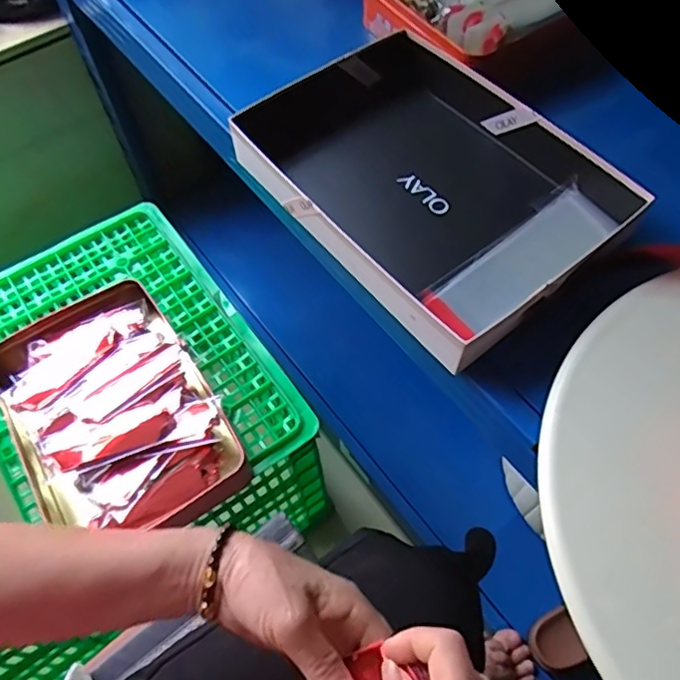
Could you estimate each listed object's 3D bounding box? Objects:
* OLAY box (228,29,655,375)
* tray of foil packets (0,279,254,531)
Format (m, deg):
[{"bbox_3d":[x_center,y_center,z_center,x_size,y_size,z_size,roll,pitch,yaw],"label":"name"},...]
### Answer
[{"bbox_3d":[0.084,-0.145,0.533,0.237,0.067,0.310,-37,66,-18],"label":"OLAY box"},{"bbox_3d":[-0.259,0.087,0.672,0.211,0.063,0.314,-31,64,-15],"label":"tray of foil packets"}]

